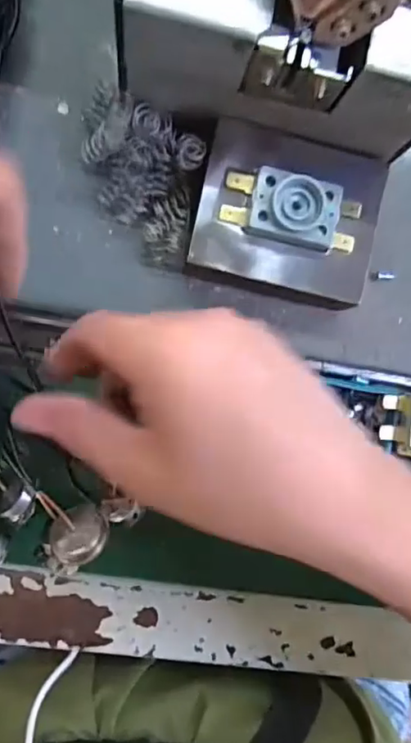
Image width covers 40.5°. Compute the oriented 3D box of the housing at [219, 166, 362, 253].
[{"bbox_3d":[0.038,-0.070,0.241,0.059,0.015,0.028,12,90,-8],"label":"housing"}]

